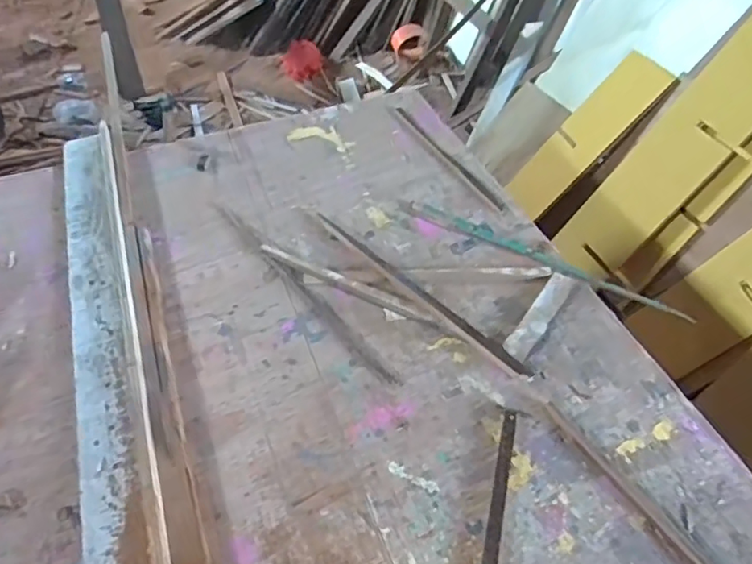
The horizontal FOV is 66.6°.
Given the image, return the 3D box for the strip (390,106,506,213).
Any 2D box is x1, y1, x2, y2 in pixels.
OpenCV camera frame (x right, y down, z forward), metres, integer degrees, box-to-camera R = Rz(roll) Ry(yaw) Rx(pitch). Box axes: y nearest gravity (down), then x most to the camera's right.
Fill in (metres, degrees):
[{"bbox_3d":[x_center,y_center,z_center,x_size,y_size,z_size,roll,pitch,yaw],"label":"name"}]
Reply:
[{"bbox_3d":[0.129,-0.263,1.135,0.030,0.014,0.406,-20,49,-16],"label":"strip"}]

